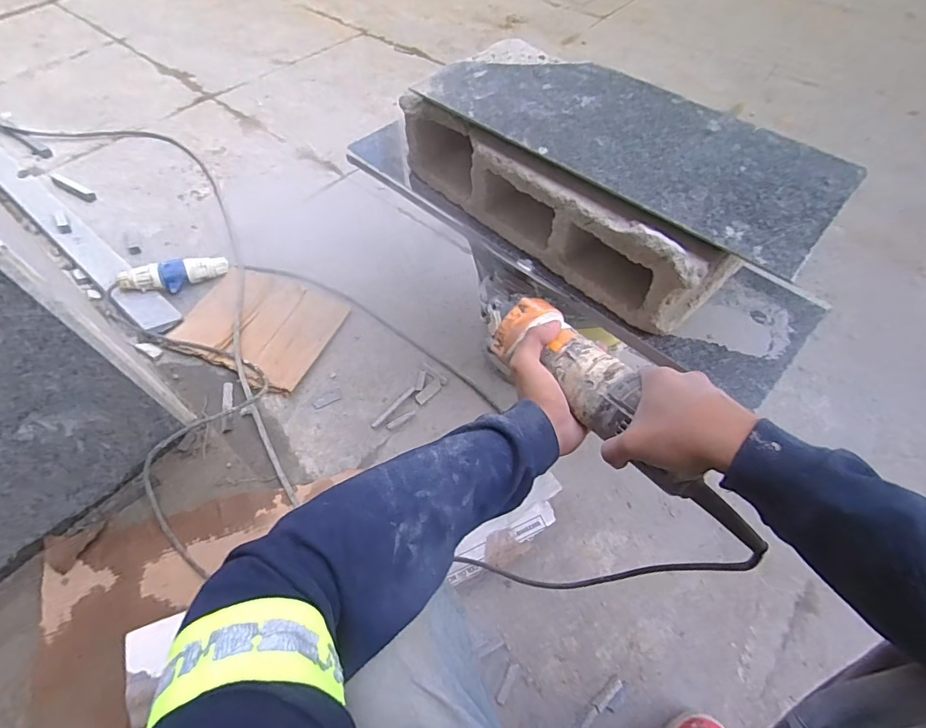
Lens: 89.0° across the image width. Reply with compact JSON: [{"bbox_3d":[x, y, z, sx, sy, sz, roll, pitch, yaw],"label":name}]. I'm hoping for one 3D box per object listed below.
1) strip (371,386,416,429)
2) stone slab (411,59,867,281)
[{"bbox_3d":[-0.118,0.072,0.804,0.013,0.004,0.099,37,63,22],"label":"strip"},{"bbox_3d":[0.154,-0.231,0.468,0.407,0.014,0.178,35,62,21],"label":"stone slab"}]

